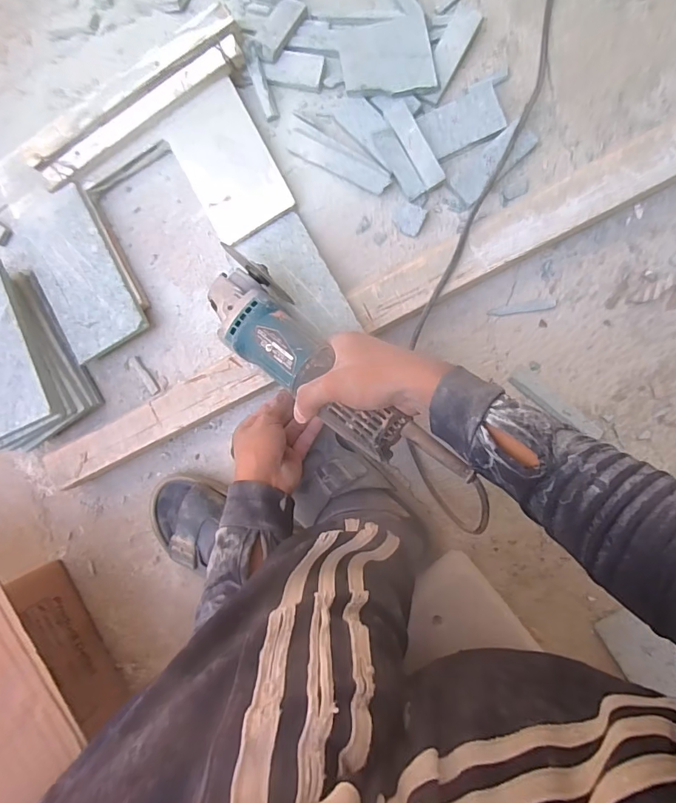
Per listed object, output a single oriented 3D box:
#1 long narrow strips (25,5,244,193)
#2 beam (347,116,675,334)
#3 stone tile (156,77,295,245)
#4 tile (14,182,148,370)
[{"bbox_3d":[-0.238,-0.351,0.538,0.286,0.035,0.060,-32,87,8],"label":"long narrow strips"},{"bbox_3d":[0.381,-0.277,0.454,0.818,0.044,0.067,-27,87,8],"label":"beam"},{"bbox_3d":[-0.131,-0.282,0.528,0.100,0.007,0.169,-30,89,3],"label":"stone tile"},{"bbox_3d":[-0.324,-0.158,0.549,0.109,0.010,0.208,-30,86,8],"label":"tile"}]

